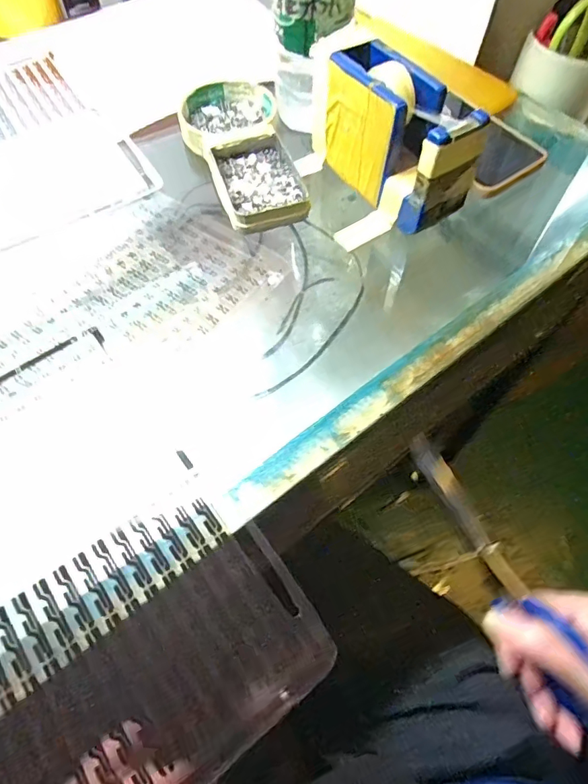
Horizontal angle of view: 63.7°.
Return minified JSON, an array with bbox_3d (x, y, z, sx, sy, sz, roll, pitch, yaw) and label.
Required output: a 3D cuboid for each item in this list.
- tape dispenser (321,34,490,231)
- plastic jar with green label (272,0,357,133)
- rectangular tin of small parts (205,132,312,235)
[{"bbox_3d":[0.071,-0.176,0.334,0.043,0.078,0.114,-30,66,-16],"label":"tape dispenser"},{"bbox_3d":[0.013,-0.274,0.373,0.063,0.105,0.068,0,61,-1],"label":"plastic jar with green label"},{"bbox_3d":[-0.026,-0.159,0.362,0.065,0.016,0.088,-17,63,-10],"label":"rectangular tin of small parts"}]

